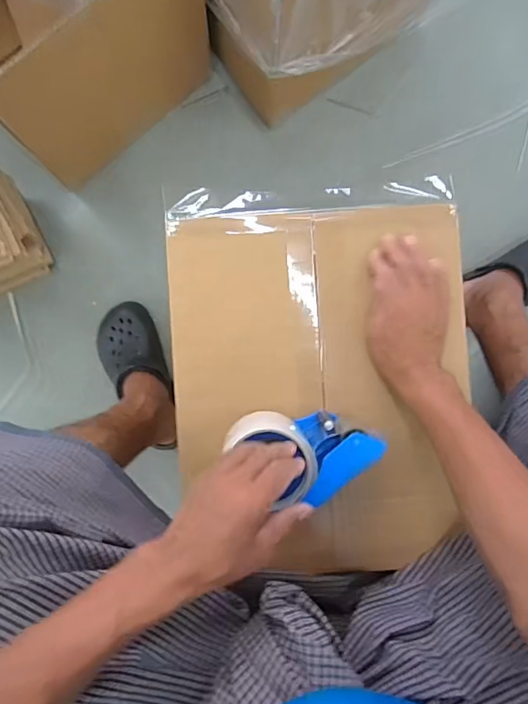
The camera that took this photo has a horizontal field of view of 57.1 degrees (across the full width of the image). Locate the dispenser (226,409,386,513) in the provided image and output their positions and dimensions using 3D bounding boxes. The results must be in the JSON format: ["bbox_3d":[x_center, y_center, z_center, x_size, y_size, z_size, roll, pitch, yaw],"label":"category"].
[{"bbox_3d":[0.038,0.102,0.479,0.143,0.074,0.076,-1,89,0],"label":"dispenser"}]

